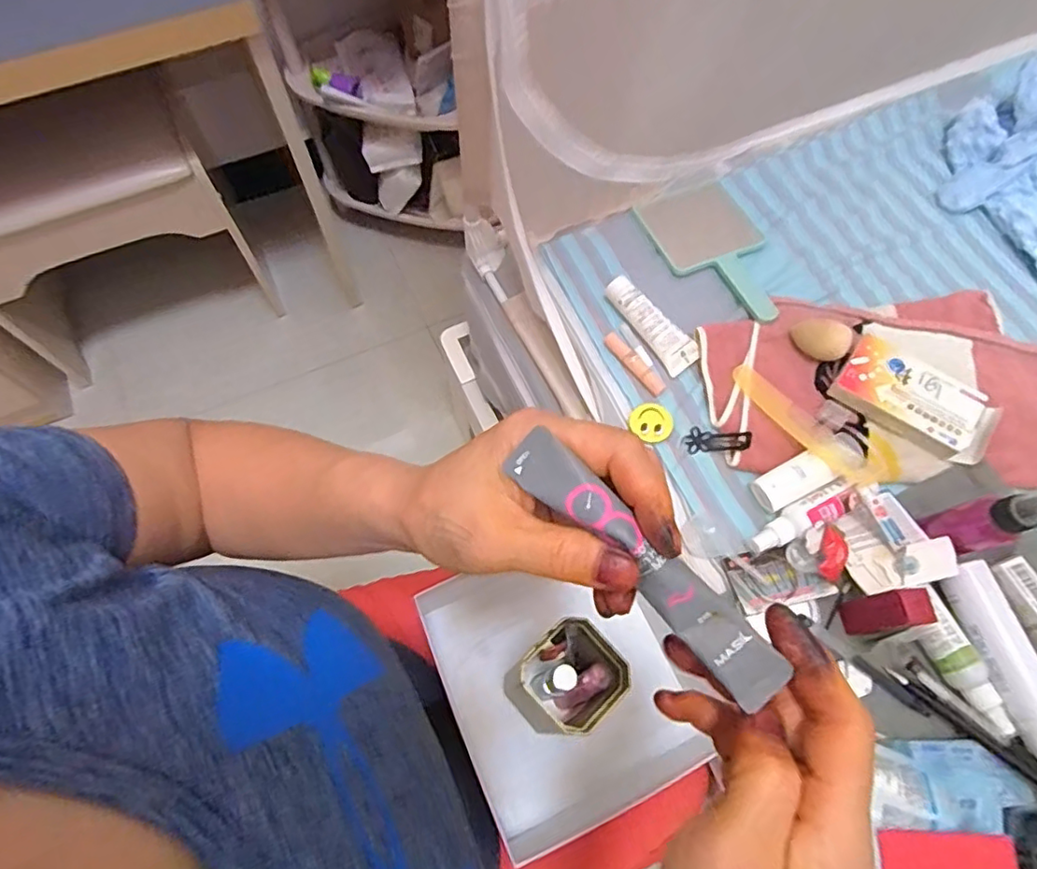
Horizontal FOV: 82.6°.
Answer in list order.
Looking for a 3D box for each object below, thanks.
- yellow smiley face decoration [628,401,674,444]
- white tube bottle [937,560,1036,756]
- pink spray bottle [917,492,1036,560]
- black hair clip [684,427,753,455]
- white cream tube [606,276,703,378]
[{"bbox_3d":[0.133,-0.011,0.593,0.043,0.004,0.041,0,65,0],"label":"yellow smiley face decoration"},{"bbox_3d":[0.395,0.181,0.483,0.041,0.027,0.147,-14,66,-7],"label":"white tube bottle"},{"bbox_3d":[0.374,0.074,0.478,0.040,0.124,0.043,-18,66,-8],"label":"pink spray bottle"},{"bbox_3d":[0.194,0.007,0.574,0.061,0.013,0.025,-1,62,27],"label":"black hair clip"},{"bbox_3d":[0.141,-0.118,0.623,0.036,0.027,0.118,-33,69,-14],"label":"white cream tube"}]

